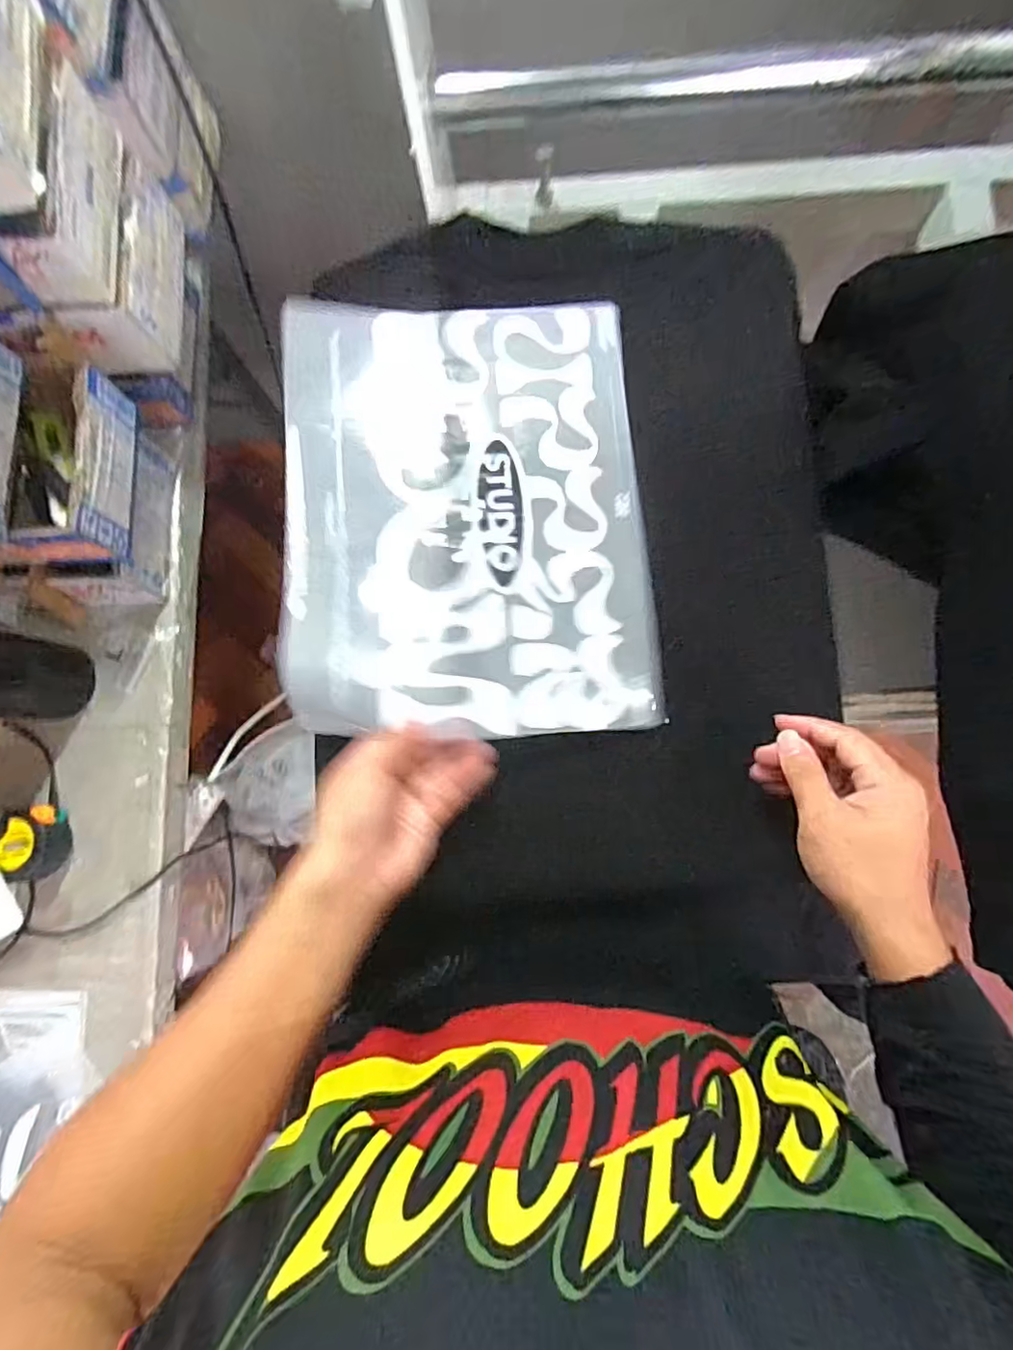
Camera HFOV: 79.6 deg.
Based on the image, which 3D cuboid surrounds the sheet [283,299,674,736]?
[{"bbox_3d":[-0.033,-0.128,0.468,0.270,0.032,0.343,-4,82,2],"label":"sheet"}]

